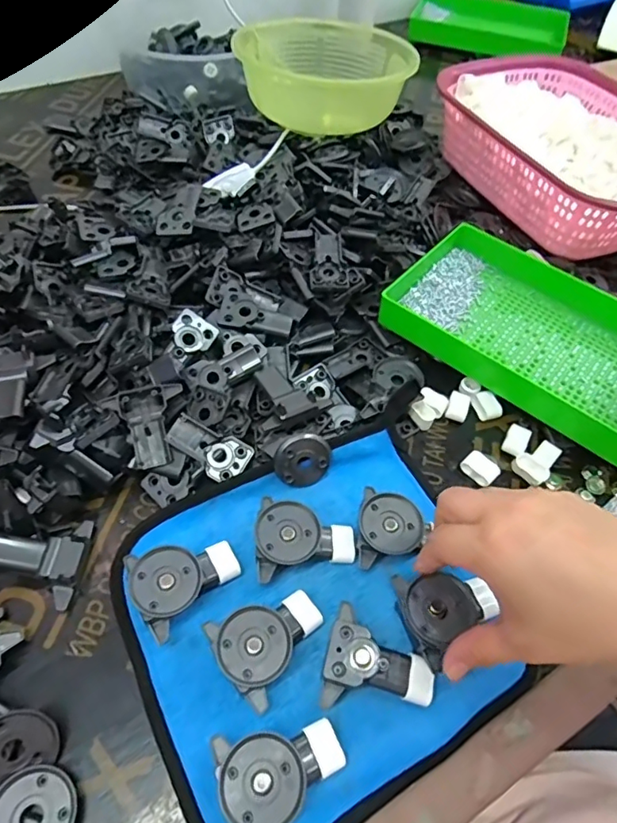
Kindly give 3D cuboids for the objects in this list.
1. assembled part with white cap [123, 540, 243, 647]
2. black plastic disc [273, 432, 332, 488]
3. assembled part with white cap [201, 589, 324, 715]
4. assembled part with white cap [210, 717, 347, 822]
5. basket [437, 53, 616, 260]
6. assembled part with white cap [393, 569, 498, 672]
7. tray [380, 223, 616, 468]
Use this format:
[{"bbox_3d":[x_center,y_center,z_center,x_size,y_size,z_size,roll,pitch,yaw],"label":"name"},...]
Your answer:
[{"bbox_3d":[-0.078,0.104,0.331,0.064,0.027,0.054,-29,62,-21],"label":"assembled part with white cap"},{"bbox_3d":[-0.004,0.035,0.374,0.041,0.012,0.036,-28,96,-3],"label":"black plastic disc"},{"bbox_3d":[-0.021,0.136,0.312,0.064,0.027,0.050,-31,63,-22],"label":"assembled part with white cap"},{"bbox_3d":[-0.015,0.188,0.277,0.065,0.029,0.052,-27,62,-20],"label":"assembled part with white cap"},{"bbox_3d":[0.290,-0.297,0.590,0.222,0.078,0.297,-20,60,-16],"label":"basket"},{"bbox_3d":[0.082,0.118,0.318,0.049,0.018,0.053,-20,61,-17],"label":"assembled part with white cap"},{"bbox_3d":[0.200,-0.066,0.454,0.254,0.038,0.157,36,61,19],"label":"tray"}]

